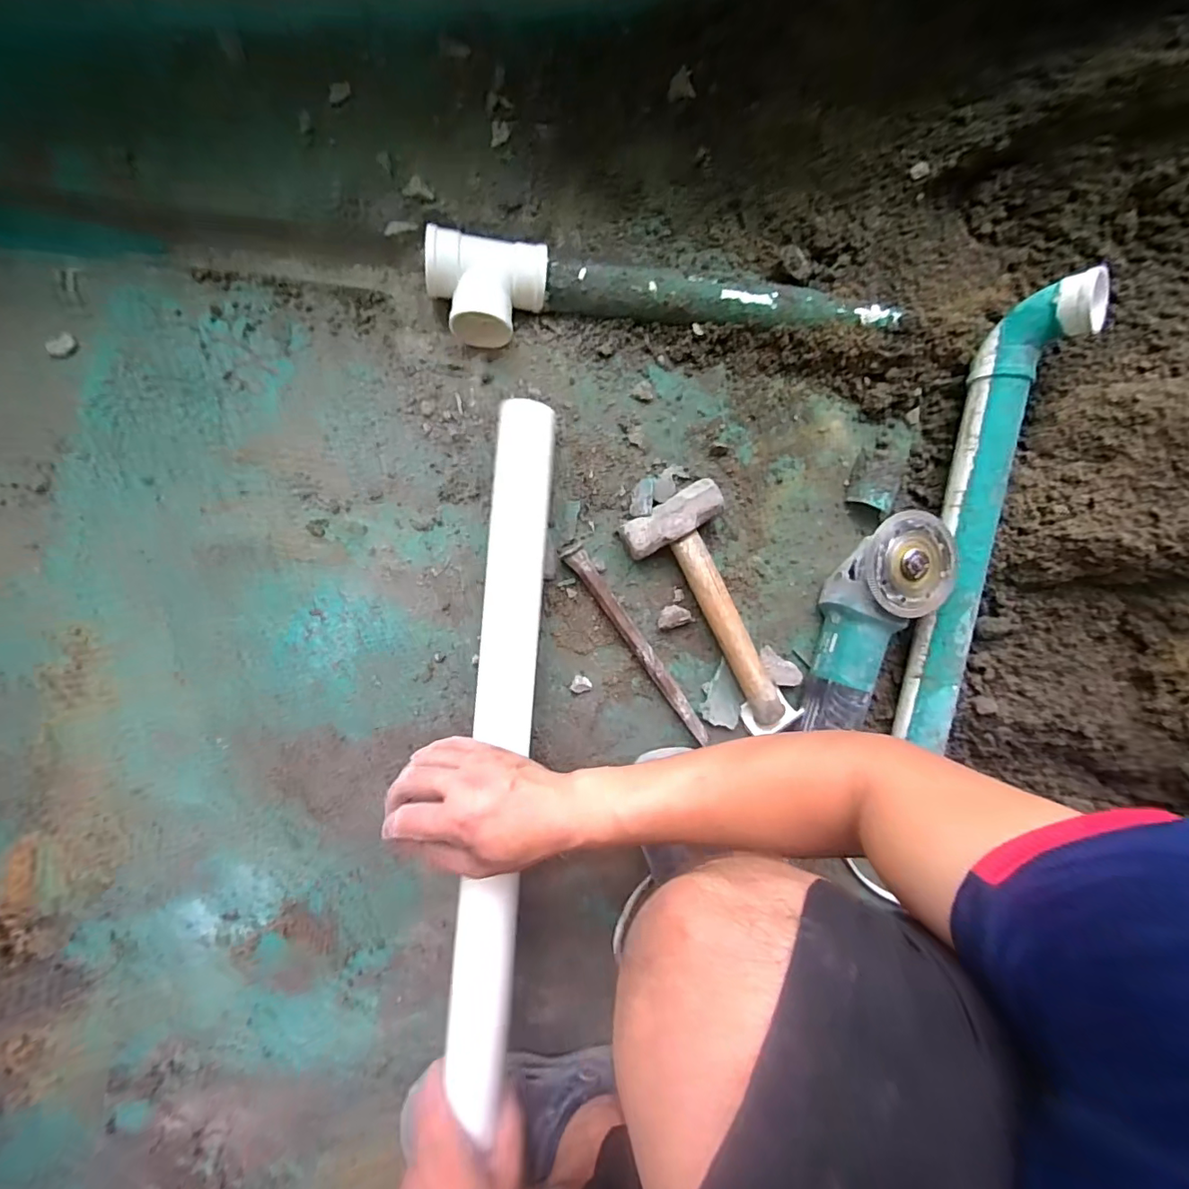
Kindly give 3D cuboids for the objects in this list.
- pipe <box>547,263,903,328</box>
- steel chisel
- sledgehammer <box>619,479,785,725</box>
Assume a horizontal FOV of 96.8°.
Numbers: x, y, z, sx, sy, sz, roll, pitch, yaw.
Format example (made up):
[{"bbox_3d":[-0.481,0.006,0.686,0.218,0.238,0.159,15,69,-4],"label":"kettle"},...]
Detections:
[{"bbox_3d":[0.131,-0.288,0.532,0.350,0.037,0.037,0,91,-10],"label":"pipe"},{"bbox_3d":[0.045,0.050,0.536,0.022,0.020,0.239,-37,97,-7],"label":"steel chisel"},{"bbox_3d":[0.123,0.011,0.536,0.103,0.040,0.235,-31,96,-8],"label":"sledgehammer"}]

